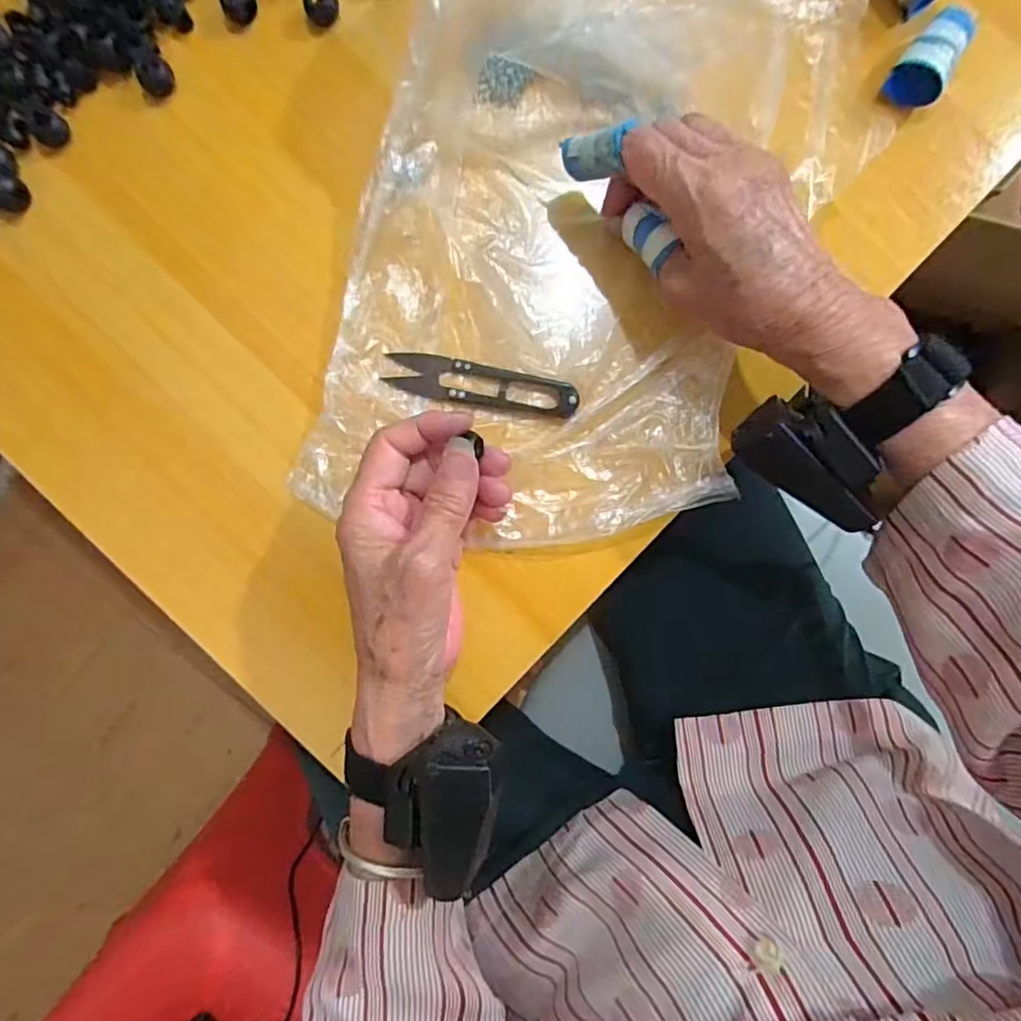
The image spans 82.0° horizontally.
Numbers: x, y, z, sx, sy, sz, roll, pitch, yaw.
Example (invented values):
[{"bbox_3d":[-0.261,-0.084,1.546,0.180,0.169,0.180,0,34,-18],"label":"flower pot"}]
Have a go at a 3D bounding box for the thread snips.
[{"bbox_3d":[-0.015,-0.067,0.309,0.101,0.009,0.022,10,90,-2],"label":"thread snips"}]

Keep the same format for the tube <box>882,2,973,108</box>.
[{"bbox_3d":[0.218,-0.235,0.307,0.025,0.021,0.042,27,89,-2],"label":"tube"}]

